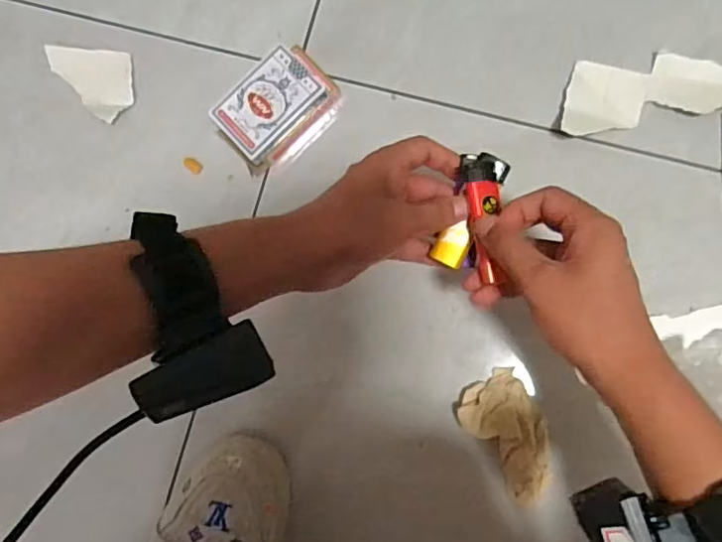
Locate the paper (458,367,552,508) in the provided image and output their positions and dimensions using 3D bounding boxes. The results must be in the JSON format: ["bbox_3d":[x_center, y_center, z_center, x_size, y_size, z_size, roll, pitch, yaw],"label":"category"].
[{"bbox_3d":[0.125,0.134,0.466,0.056,0.027,0.100,-35,83,3],"label":"paper"}]

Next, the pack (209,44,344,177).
[{"bbox_3d":[-0.072,-0.141,0.500,0.103,0.037,0.069,-43,82,2],"label":"pack"}]

